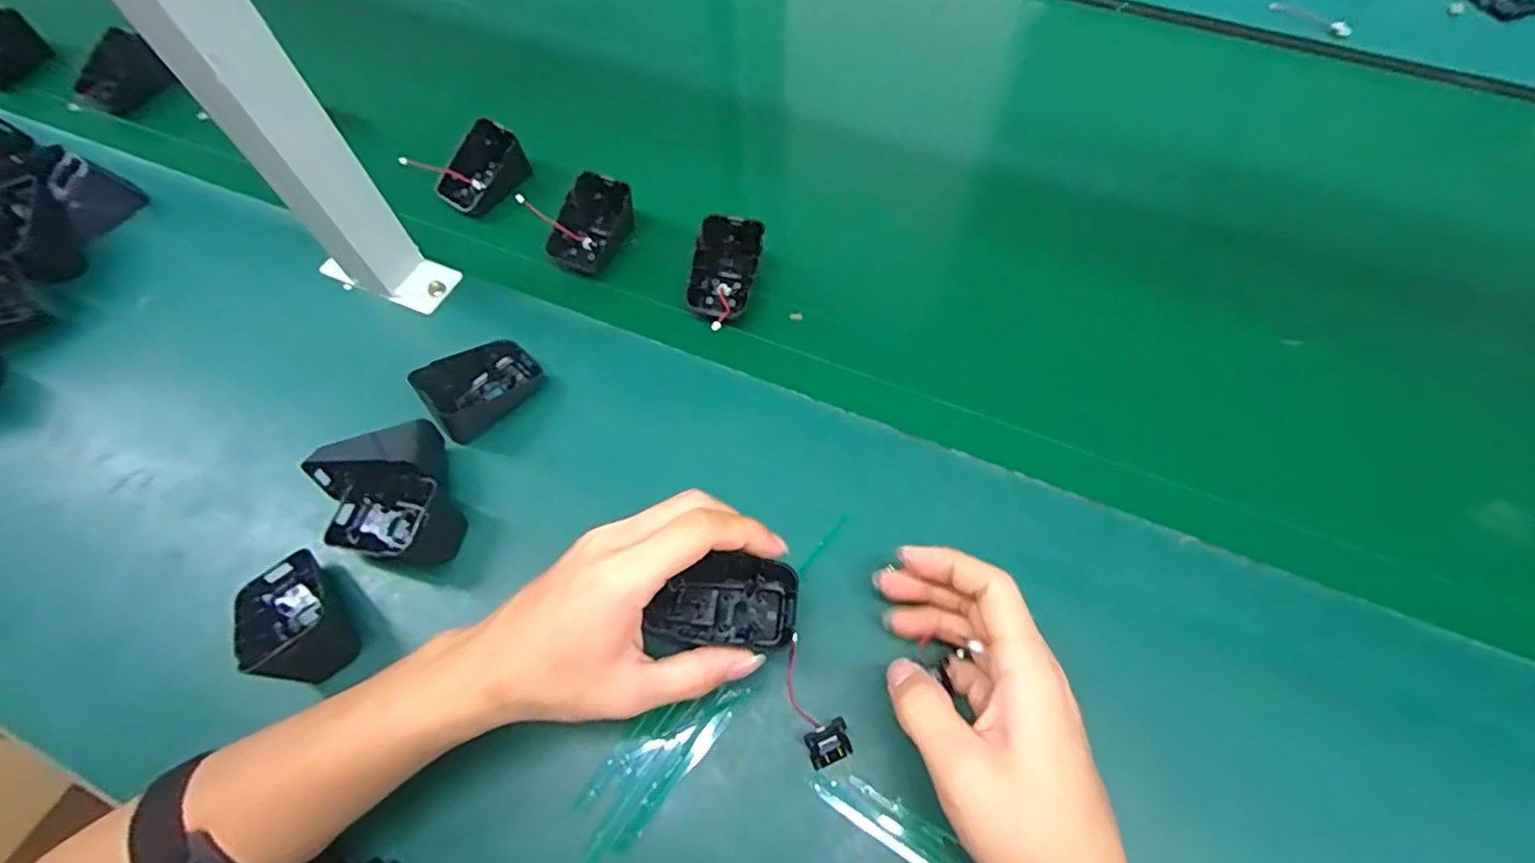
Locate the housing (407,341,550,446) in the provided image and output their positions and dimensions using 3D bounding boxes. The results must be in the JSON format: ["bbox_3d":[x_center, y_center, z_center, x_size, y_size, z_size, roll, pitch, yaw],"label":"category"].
[{"bbox_3d":[-0.186,-0.032,0.436,0.072,0.038,0.046,-39,67,-18],"label":"housing"}]

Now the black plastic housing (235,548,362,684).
[{"bbox_3d":[-0.255,0.099,0.360,0.041,0.038,0.072,-39,67,-17],"label":"black plastic housing"}]

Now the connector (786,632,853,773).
[{"bbox_3d":[0.022,0.135,0.339,0.021,0.012,0.062,-20,63,-9],"label":"connector"}]

